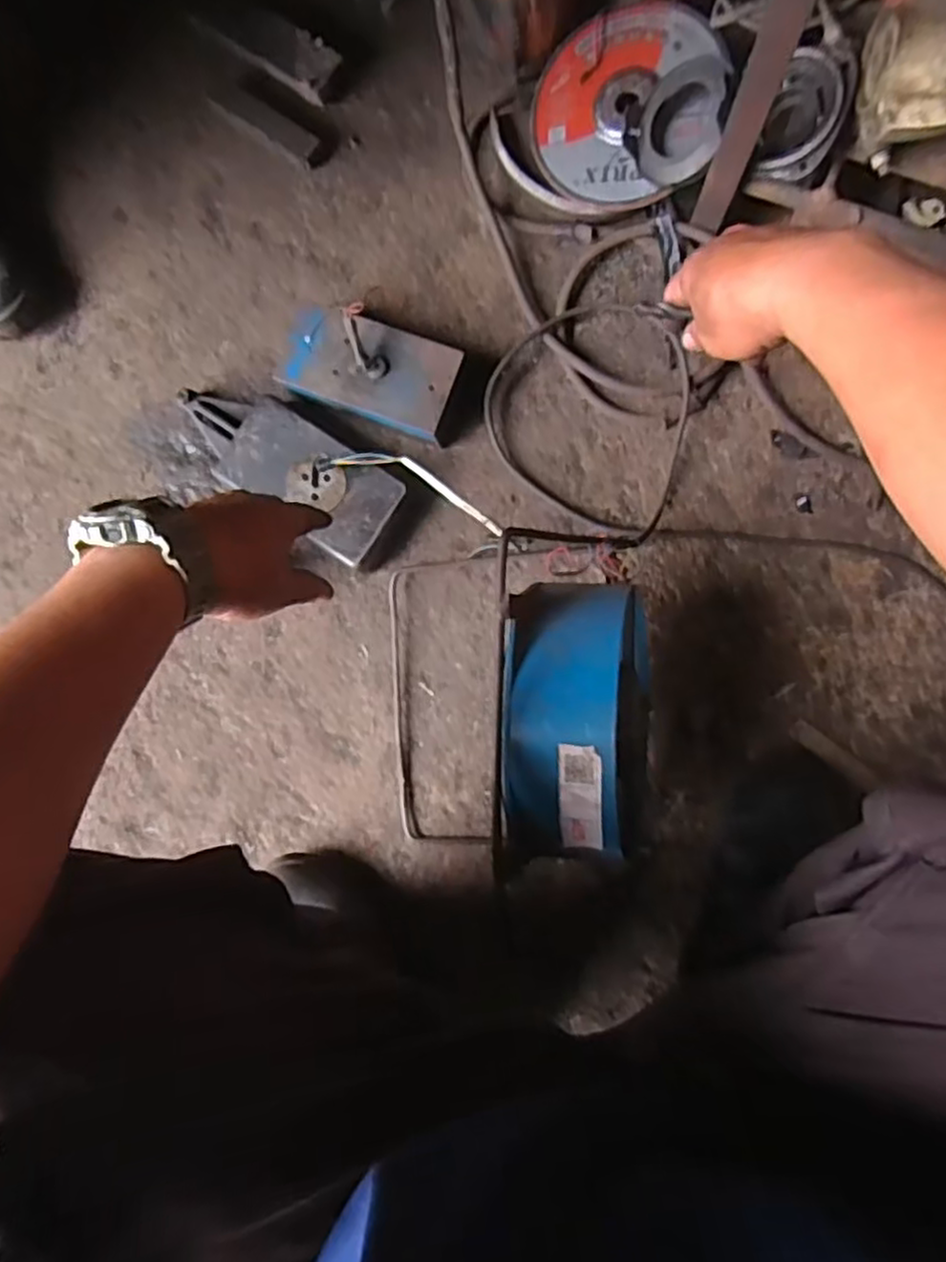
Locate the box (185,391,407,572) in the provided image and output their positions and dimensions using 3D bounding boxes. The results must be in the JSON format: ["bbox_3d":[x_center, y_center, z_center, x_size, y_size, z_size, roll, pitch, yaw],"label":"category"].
[{"bbox_3d":[-0.180,-0.161,0.689,0.239,0.043,0.096,33,93,4],"label":"box"}]

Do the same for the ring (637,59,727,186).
[{"bbox_3d":[0.178,-0.426,0.598,0.085,0.024,0.094,16,100,46],"label":"ring"}]

